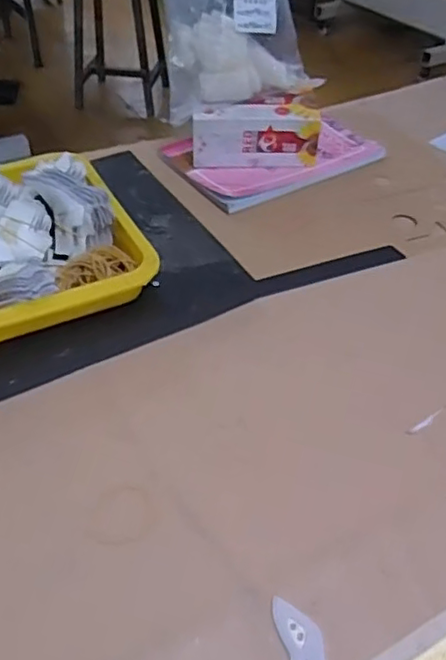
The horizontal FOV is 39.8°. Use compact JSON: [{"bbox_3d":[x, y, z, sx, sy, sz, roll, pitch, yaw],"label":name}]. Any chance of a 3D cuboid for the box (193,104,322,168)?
[{"bbox_3d":[0.041,-0.238,0.764,0.151,0.068,0.041,1,45,0],"label":"box"}]

